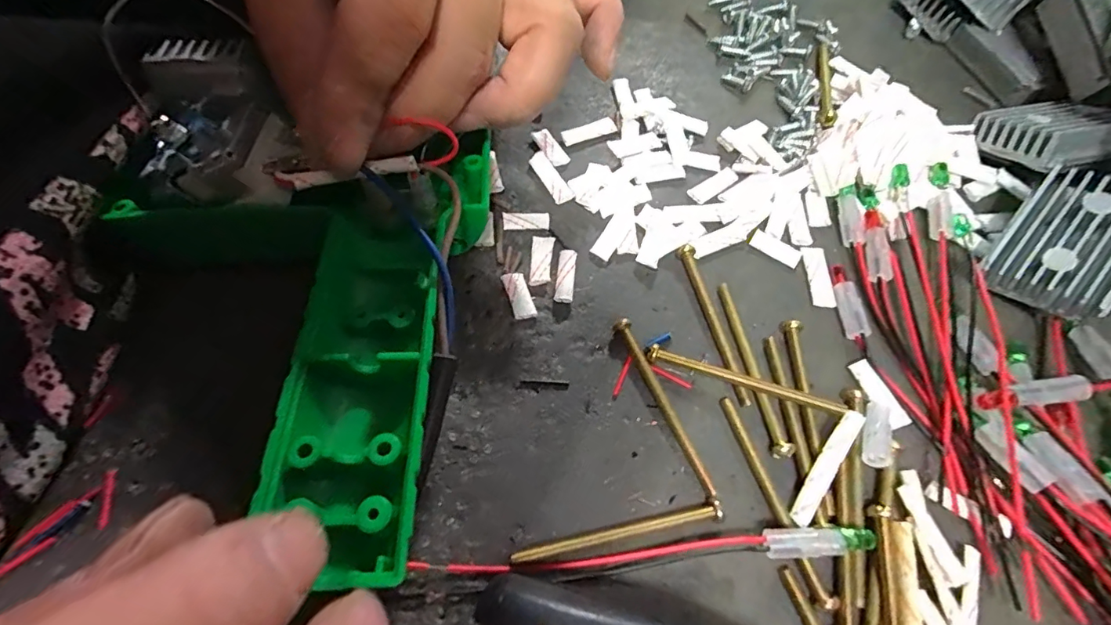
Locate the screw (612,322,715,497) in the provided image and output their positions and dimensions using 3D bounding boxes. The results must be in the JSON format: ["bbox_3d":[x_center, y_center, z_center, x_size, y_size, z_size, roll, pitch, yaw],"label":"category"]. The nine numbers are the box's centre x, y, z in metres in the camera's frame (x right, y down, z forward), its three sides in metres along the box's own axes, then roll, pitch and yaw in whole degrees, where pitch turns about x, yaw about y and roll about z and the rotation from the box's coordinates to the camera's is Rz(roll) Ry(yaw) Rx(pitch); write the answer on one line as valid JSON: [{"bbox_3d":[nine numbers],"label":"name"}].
[{"bbox_3d":[0.032,0.027,0.145,0.004,0.006,0.056,-23,63,-9],"label":"screw"}]

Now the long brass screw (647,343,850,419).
[{"bbox_3d":[0.055,0.021,0.147,0.056,0.006,0.005,17,64,11],"label":"long brass screw"}]

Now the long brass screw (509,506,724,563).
[{"bbox_3d":[0.017,0.057,0.127,0.056,0.005,0.004,-11,62,-3],"label":"long brass screw"}]

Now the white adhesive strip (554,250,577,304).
[{"bbox_3d":[0.004,-0.012,0.167,0.006,0.004,0.020,5,62,5],"label":"white adhesive strip"}]

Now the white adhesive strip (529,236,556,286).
[{"bbox_3d":[-0.005,-0.018,0.170,0.008,0.004,0.019,3,63,2],"label":"white adhesive strip"}]

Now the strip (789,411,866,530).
[{"bbox_3d":[0.074,0.042,0.134,0.006,0.006,0.034,35,68,19],"label":"strip"}]

